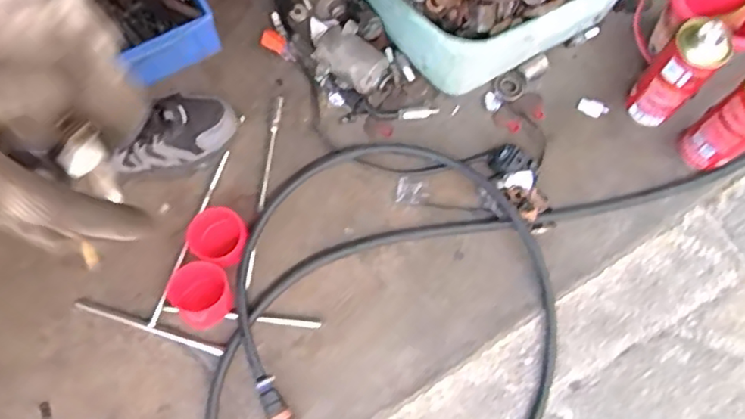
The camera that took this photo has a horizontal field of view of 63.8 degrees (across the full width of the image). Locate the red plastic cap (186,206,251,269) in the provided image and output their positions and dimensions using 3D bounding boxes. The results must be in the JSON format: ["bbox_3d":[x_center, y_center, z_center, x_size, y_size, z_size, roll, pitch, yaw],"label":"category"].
[{"bbox_3d":[-0.190,0.036,0.750,0.069,0.048,0.067,0,71,0],"label":"red plastic cap"}]

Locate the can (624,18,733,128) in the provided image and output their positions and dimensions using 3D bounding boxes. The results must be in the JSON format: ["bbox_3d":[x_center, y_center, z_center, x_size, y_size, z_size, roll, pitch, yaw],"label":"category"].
[{"bbox_3d":[0.379,-0.168,0.756,0.063,0.175,0.056,37,75,11],"label":"can"}]

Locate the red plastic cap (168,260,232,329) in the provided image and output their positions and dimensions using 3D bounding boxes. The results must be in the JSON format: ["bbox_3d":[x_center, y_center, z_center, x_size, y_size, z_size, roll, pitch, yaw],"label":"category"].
[{"bbox_3d":[-0.205,0.103,0.726,0.066,0.049,0.075,-30,74,-10],"label":"red plastic cap"}]

